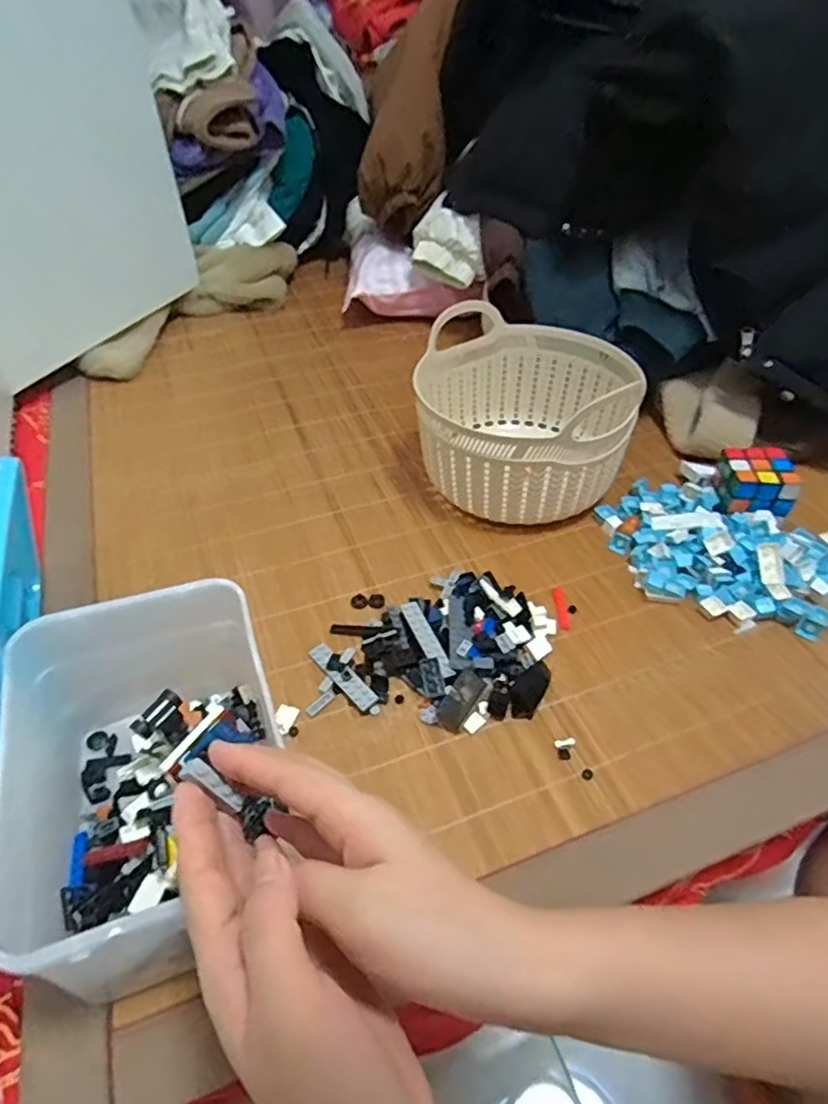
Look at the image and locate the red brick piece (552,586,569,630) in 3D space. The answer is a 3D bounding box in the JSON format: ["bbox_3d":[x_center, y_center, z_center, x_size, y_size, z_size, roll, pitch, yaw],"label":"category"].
[{"bbox_3d":[0.133,0.049,0.575,0.011,0.004,0.049,-1,45,-1],"label":"red brick piece"}]

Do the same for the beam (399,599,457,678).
[{"bbox_3d":[0.010,0.073,0.540,0.015,0.009,0.084,-18,47,-17],"label":"beam"}]

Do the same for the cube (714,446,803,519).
[{"bbox_3d":[0.340,-0.065,0.644,0.062,0.063,0.065,4,45,4],"label":"cube"}]

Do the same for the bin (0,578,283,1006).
[{"bbox_3d":[-0.157,0.140,0.402,0.147,0.119,0.210,-15,47,-14],"label":"bin"}]

